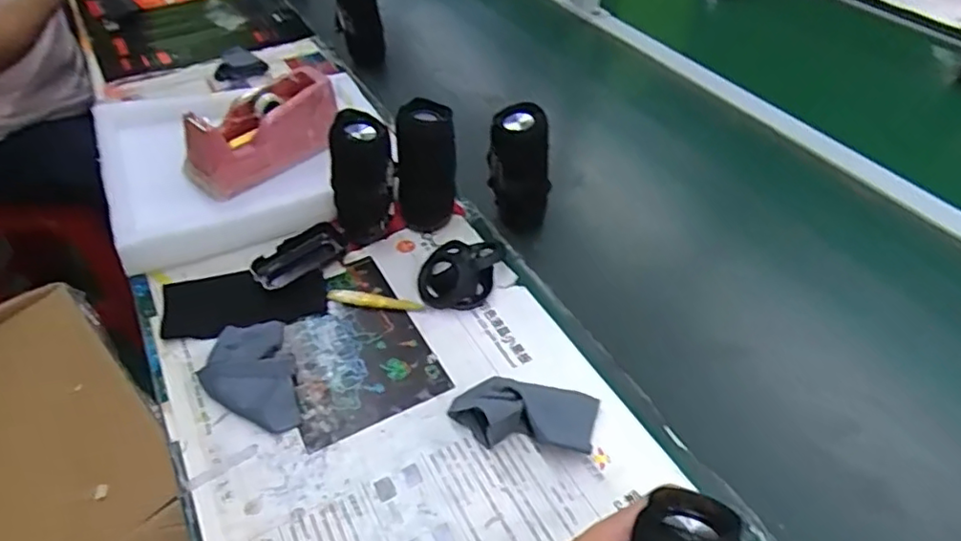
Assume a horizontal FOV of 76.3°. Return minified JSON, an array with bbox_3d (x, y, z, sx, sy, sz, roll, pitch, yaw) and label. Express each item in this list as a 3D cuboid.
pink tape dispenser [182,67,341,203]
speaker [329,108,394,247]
[{"bbox_3d":[-0.274,-0.176,0.781,0.085,0.090,0.196,26,50,25],"label":"pink tape dispenser"},{"bbox_3d":[-0.134,-0.104,0.693,0.069,0.143,0.061,-11,45,-10],"label":"speaker"}]

